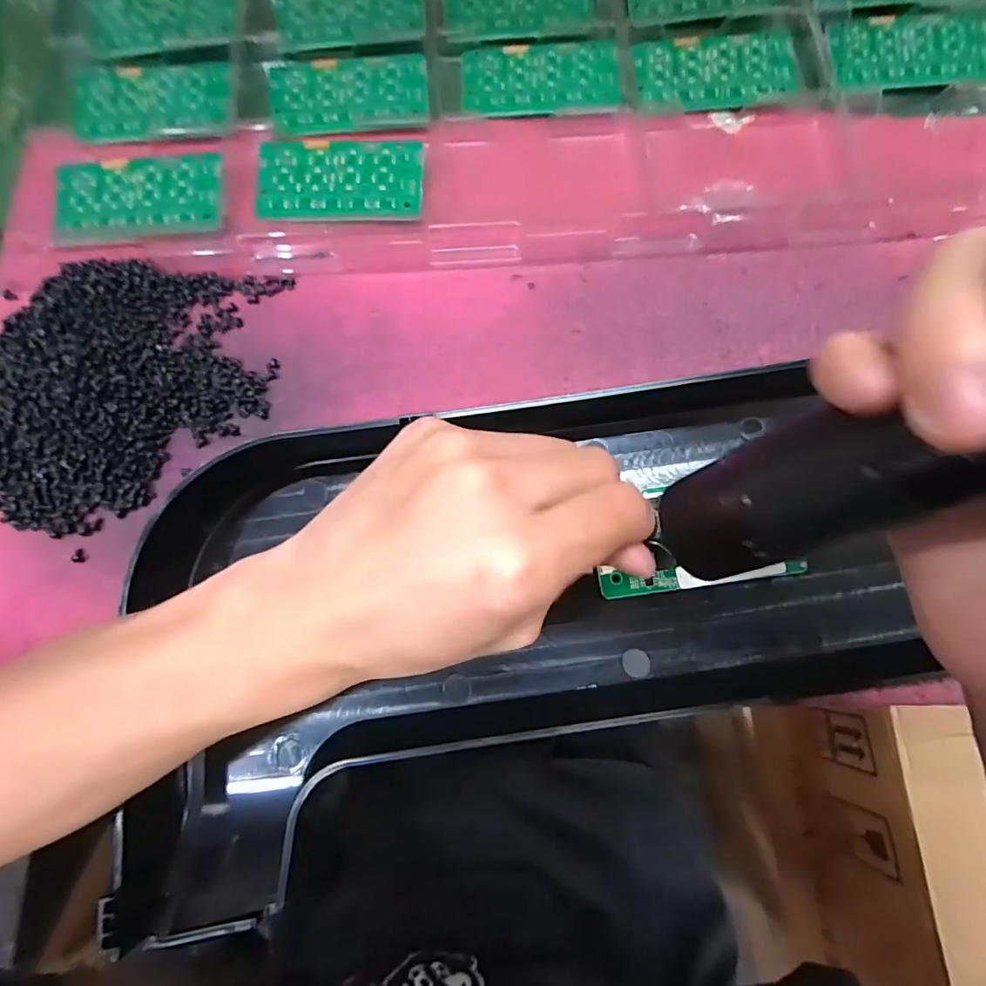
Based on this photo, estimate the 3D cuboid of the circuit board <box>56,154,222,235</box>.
[{"bbox_3d":[-0.197,-0.165,0.296,0.091,0.004,0.048,-3,76,-1],"label":"circuit board"}]

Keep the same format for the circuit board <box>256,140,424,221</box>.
[{"bbox_3d":[-0.086,-0.177,0.299,0.092,0.006,0.048,1,76,0],"label":"circuit board"}]

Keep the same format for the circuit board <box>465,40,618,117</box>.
[{"bbox_3d":[0.029,-0.254,0.325,0.094,0.008,0.055,-3,76,-1],"label":"circuit board"}]

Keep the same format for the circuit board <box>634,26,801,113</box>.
[{"bbox_3d":[0.134,-0.258,0.322,0.095,0.010,0.049,-7,76,-2],"label":"circuit board"}]

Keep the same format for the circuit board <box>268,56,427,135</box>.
[{"bbox_3d":[-0.087,-0.241,0.319,0.094,0.004,0.051,-4,76,-1],"label":"circuit board"}]

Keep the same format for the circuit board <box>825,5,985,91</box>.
[{"bbox_3d":[0.253,-0.271,0.322,0.094,0.009,0.056,-5,76,-2],"label":"circuit board"}]

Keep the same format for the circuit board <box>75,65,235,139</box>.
[{"bbox_3d":[-0.202,-0.236,0.315,0.089,0.004,0.052,-4,76,-2],"label":"circuit board"}]

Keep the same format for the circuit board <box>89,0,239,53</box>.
[{"bbox_3d":[-0.207,-0.304,0.334,0.089,0.004,0.056,-5,76,-2],"label":"circuit board"}]

